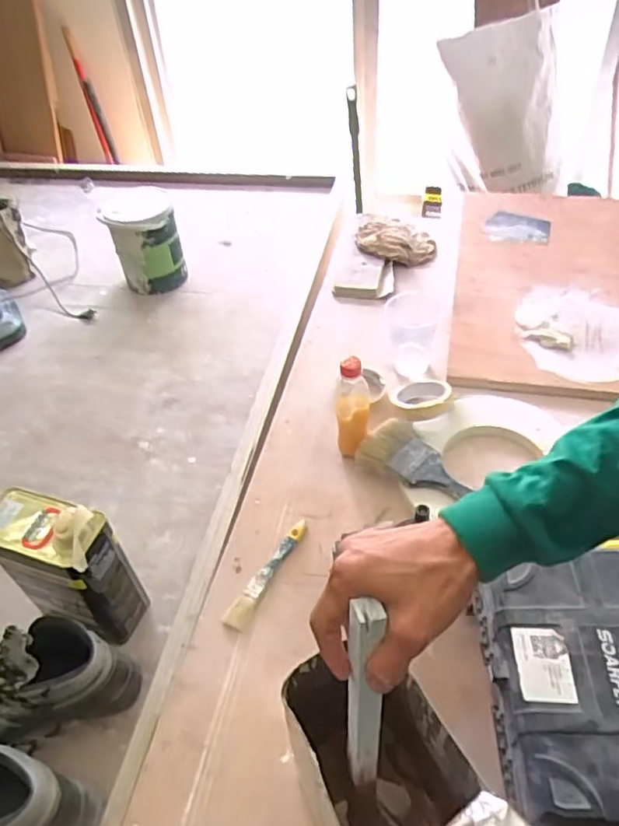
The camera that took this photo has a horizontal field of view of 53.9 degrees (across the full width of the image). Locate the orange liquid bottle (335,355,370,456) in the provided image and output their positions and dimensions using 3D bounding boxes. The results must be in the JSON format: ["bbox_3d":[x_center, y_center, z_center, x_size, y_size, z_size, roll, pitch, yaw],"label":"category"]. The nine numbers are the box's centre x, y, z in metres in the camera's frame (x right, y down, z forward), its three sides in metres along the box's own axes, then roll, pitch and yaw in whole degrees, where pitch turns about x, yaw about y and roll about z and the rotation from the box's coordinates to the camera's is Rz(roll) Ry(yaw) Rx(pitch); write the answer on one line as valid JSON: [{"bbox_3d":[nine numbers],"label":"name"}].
[{"bbox_3d":[0.062,-0.010,0.880,0.049,0.161,0.049,-1,46,4],"label":"orange liquid bottle"}]

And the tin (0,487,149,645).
[{"bbox_3d":[-0.358,0.227,0.902,0.170,0.238,0.093,14,49,18],"label":"tin"}]

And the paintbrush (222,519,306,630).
[{"bbox_3d":[-0.055,0.210,0.814,0.028,0.014,0.174,20,51,22],"label":"paintbrush"}]

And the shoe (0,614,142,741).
[{"bbox_3d":[-0.399,0.379,0.849,0.290,0.145,0.113,-9,47,-4],"label":"shoe"}]

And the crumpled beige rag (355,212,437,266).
[{"bbox_3d":[0.183,-0.381,1.334,0.188,0.045,0.150,11,44,17],"label":"crumpled beige rag"}]

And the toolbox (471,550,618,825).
[{"bbox_3d":[0.294,0.266,0.581,0.227,0.079,0.251,-3,42,2],"label":"toolbox"}]

